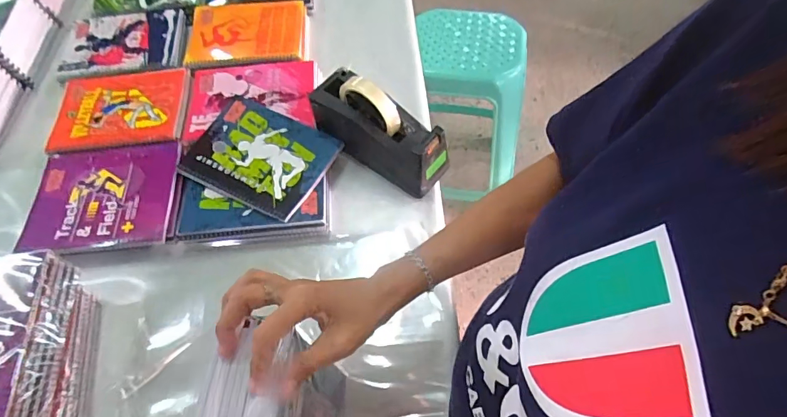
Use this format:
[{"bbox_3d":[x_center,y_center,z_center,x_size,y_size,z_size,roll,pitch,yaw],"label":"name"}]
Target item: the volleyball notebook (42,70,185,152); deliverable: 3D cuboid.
[{"bbox_3d":[-0.429,-0.161,0.707,0.202,0.009,0.151,-8,60,-1],"label":"volleyball notebook"}]

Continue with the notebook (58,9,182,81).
[{"bbox_3d":[-0.475,-0.293,0.787,0.212,0.010,0.148,-6,60,0],"label":"notebook"}]

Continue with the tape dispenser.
[{"bbox_3d":[-0.023,-0.110,0.632,0.196,0.111,0.079,35,67,21],"label":"tape dispenser"}]

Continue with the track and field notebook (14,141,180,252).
[{"bbox_3d":[-0.400,-0.023,0.627,0.196,0.008,0.166,-8,60,-1],"label":"track and field notebook"}]

